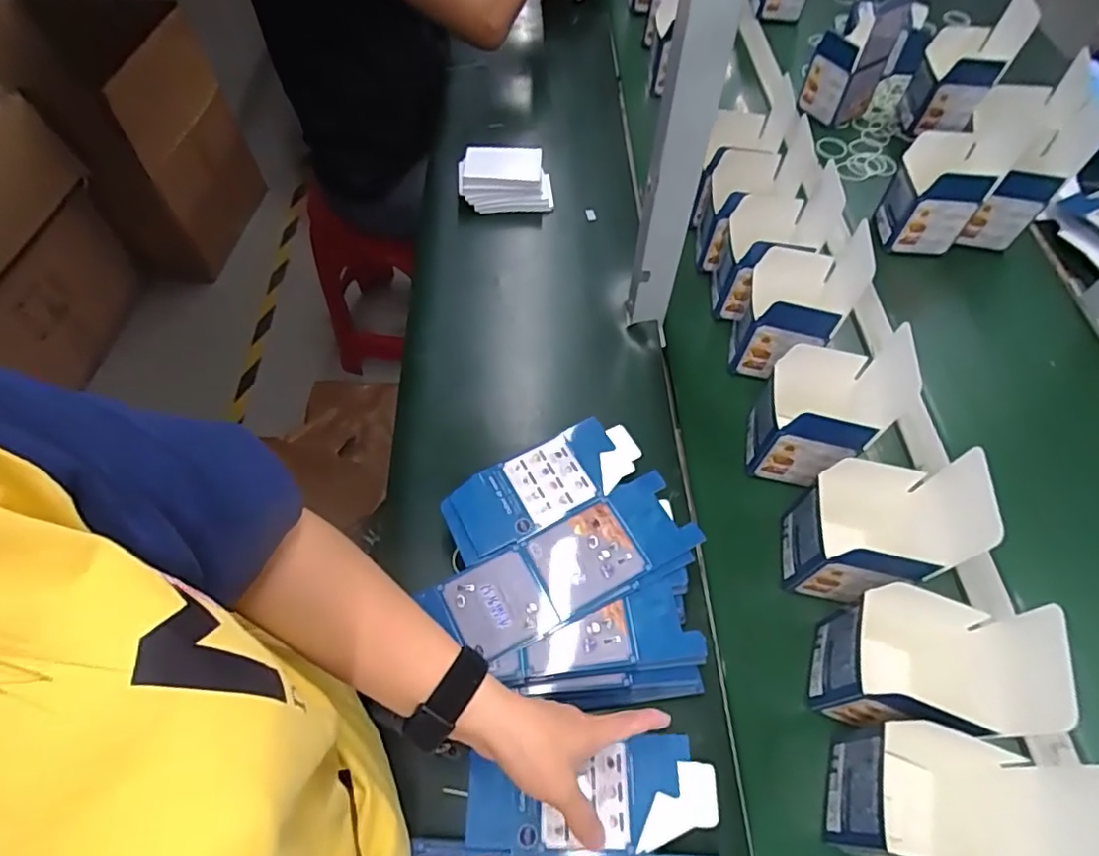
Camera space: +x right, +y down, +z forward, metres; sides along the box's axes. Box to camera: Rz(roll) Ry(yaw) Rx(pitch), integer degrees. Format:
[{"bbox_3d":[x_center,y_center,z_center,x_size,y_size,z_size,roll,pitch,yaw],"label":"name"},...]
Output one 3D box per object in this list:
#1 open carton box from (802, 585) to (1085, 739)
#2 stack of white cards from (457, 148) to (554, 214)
[{"bbox_3d":[0.287,0.182,0.458,0.099,0.170,0.100,13,53,6],"label":"open carton box"},{"bbox_3d":[-0.064,-0.359,0.867,0.135,0.068,0.084,-3,53,-6],"label":"stack of white cards"}]

